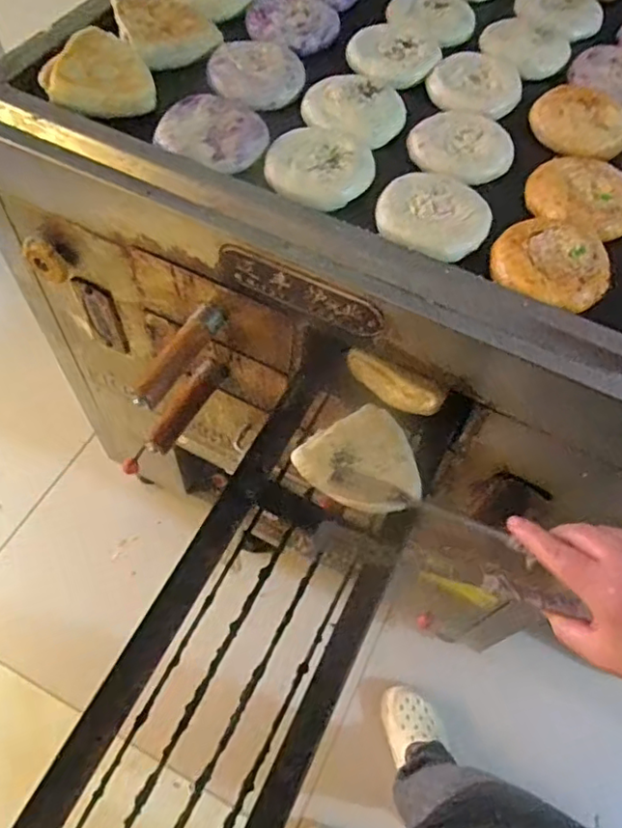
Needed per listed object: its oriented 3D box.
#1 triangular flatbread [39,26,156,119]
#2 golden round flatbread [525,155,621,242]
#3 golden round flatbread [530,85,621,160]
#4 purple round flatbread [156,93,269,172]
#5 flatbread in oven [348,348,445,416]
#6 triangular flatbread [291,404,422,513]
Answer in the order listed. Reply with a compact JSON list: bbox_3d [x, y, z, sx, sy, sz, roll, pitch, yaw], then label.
[{"bbox_3d":[-0.209,-0.347,0.615,0.110,0.022,0.098,23,63,10],"label":"triangular flatbread"},{"bbox_3d":[0.260,-0.209,0.573,0.101,0.021,0.084,30,64,13],"label":"golden round flatbread"},{"bbox_3d":[0.284,-0.309,0.633,0.086,0.024,0.099,-31,67,-18],"label":"golden round flatbread"},{"bbox_3d":[-0.098,-0.278,0.586,0.102,0.014,0.095,1,61,-2],"label":"purple round flatbread"},{"bbox_3d":[0.083,-0.031,0.618,0.108,0.043,0.019,29,64,13],"label":"flatbread in oven"},{"bbox_3d":[0.052,0.047,0.564,0.105,0.022,0.098,-34,68,-19],"label":"triangular flatbread"}]

